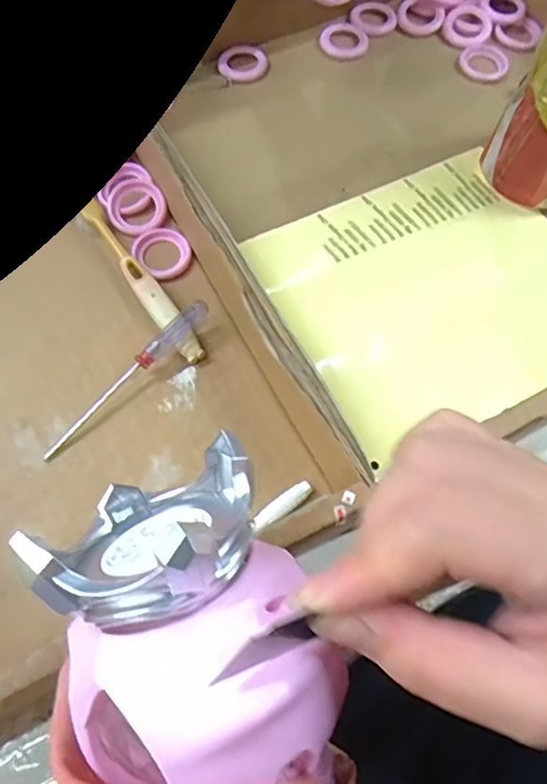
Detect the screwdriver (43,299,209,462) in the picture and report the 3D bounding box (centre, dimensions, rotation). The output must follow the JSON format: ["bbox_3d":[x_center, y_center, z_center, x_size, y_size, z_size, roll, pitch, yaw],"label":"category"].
[{"bbox_3d":[-0.081,-0.010,0.338,0.012,0.016,0.124,39,71,13],"label":"screwdriver"}]

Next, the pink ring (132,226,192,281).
[{"bbox_3d":[-0.070,-0.088,0.377,0.037,0.007,0.034,1,67,-2],"label":"pink ring"}]

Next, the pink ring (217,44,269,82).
[{"bbox_3d":[-0.023,-0.250,0.452,0.038,0.005,0.034,7,67,1],"label":"pink ring"}]

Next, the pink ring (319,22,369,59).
[{"bbox_3d":[0.056,-0.277,0.468,0.037,0.004,0.039,1,67,-2],"label":"pink ring"}]

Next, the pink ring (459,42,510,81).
[{"bbox_3d":[0.163,-0.256,0.460,0.037,0.004,0.039,1,67,-2],"label":"pink ring"}]

